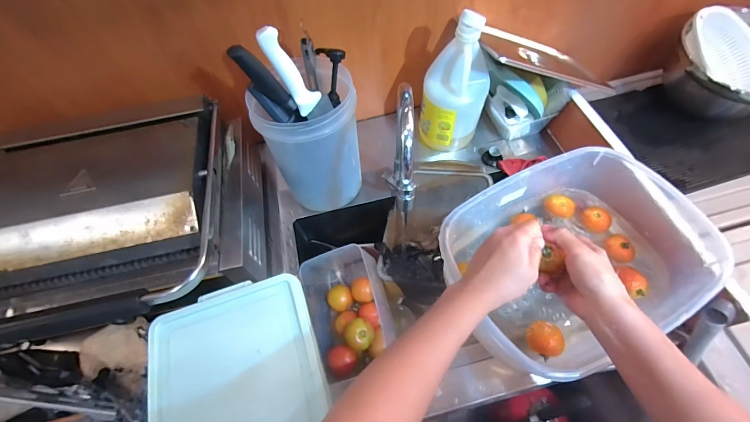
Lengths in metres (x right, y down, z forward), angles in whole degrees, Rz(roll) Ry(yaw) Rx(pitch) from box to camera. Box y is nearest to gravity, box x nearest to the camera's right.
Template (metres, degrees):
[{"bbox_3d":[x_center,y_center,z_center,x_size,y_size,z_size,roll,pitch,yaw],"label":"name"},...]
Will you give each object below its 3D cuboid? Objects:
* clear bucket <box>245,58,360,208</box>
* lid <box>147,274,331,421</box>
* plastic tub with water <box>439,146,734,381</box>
[{"bbox_3d":[-0.107,-0.124,0.605,0.151,0.213,0.152,-2,59,3],"label":"clear bucket"},{"bbox_3d":[-0.160,0.207,0.399,0.195,0.018,0.239,-19,60,-7],"label":"lid"},{"bbox_3d":[0.282,0.077,0.515,0.354,0.145,0.254,-24,60,-10],"label":"plastic tub with water"}]

